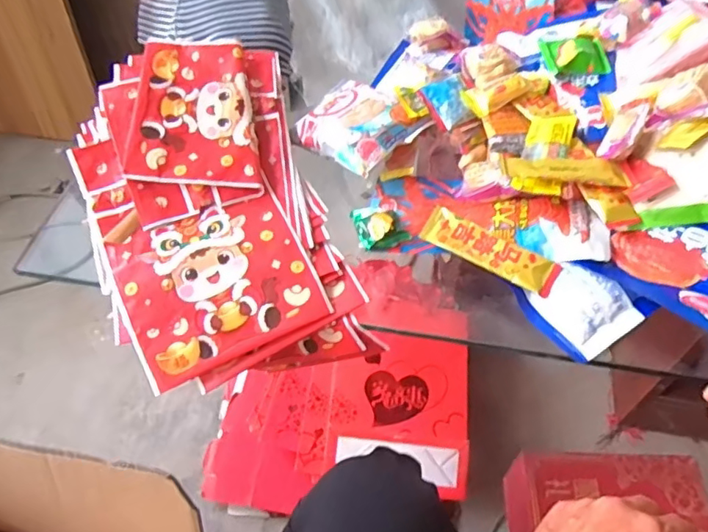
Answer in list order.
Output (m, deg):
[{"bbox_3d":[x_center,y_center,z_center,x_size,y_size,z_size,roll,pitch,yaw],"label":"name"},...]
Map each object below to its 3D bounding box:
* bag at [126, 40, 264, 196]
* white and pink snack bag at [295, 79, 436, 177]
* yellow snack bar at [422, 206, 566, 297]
[{"bbox_3d":[-0.136,-0.135,0.487,0.106,0.009,0.146,1,71,-6],"label":"bag"},{"bbox_3d":[0.003,-0.138,0.521,0.107,0.022,0.096,36,66,24],"label":"white and pink snack bag"},{"bbox_3d":[0.106,-0.012,0.439,0.108,0.008,0.034,28,63,21],"label":"yellow snack bar"}]

